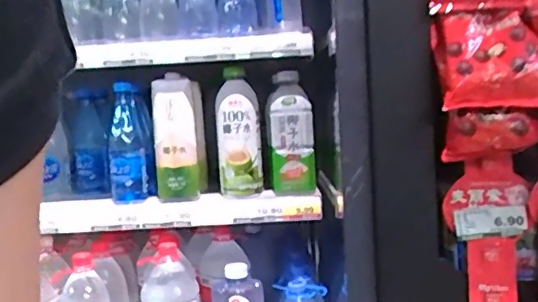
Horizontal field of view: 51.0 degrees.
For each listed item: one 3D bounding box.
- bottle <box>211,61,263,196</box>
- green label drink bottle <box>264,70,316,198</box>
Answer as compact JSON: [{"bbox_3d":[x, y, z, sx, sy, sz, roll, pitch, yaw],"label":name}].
[{"bbox_3d":[-0.062,-0.033,1.114,0.091,0.233,0.090,-3,4,-6],"label":"bottle"},{"bbox_3d":[0.041,-0.033,1.110,0.093,0.225,0.089,-3,4,-1],"label":"green label drink bottle"}]

